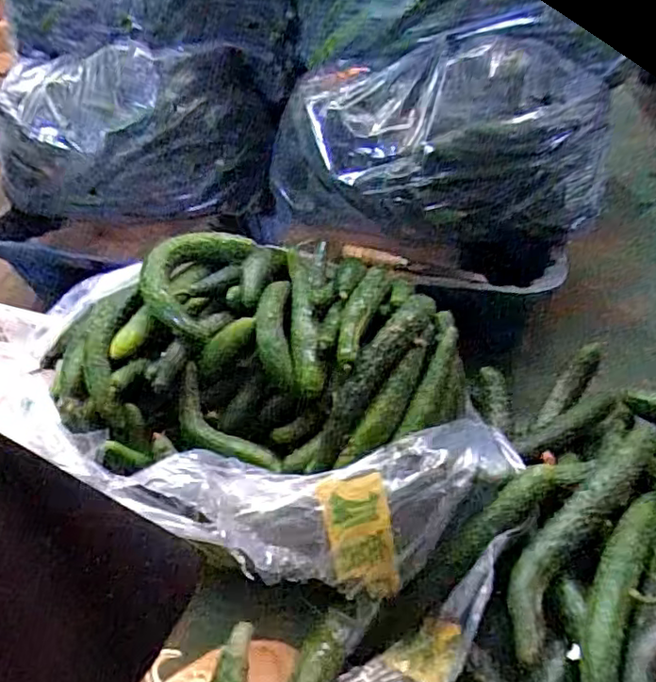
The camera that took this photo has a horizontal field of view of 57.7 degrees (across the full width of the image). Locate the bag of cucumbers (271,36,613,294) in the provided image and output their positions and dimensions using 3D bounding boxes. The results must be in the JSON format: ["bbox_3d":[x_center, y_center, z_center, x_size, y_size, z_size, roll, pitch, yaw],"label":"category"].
[{"bbox_3d":[0.121,-0.257,0.844,0.455,0.261,0.206,25,51,31],"label":"bag of cucumbers"}]

